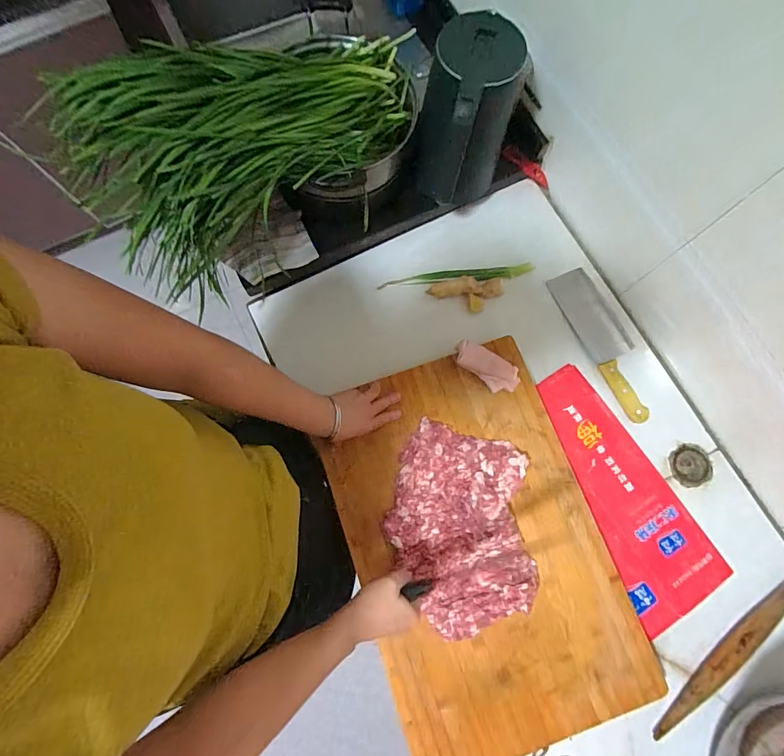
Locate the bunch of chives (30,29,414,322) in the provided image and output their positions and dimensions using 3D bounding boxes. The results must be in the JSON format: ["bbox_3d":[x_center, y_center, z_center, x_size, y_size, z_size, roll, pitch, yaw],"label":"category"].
[{"bbox_3d":[-0.176,-0.341,0.556,0.480,0.137,0.250,-43,81,-11],"label":"bunch of chives"}]

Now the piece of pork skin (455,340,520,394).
[{"bbox_3d":[0.154,-0.016,0.681,0.114,0.028,0.050,33,78,7],"label":"piece of pork skin"}]

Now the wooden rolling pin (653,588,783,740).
[{"bbox_3d":[0.501,0.399,0.615,0.326,0.026,0.029,-37,80,-10],"label":"wooden rolling pin"}]

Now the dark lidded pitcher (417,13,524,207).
[{"bbox_3d":[0.111,-0.384,0.625,0.117,0.204,0.173,13,76,2],"label":"dark lidded pitcher"}]

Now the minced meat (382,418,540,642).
[{"bbox_3d":[0.103,0.219,0.627,0.205,0.031,0.293,-1,76,-2],"label":"minced meat"}]

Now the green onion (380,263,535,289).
[{"bbox_3d":[0.116,-0.183,0.755,0.274,0.015,0.028,-5,76,-3],"label":"green onion"}]

